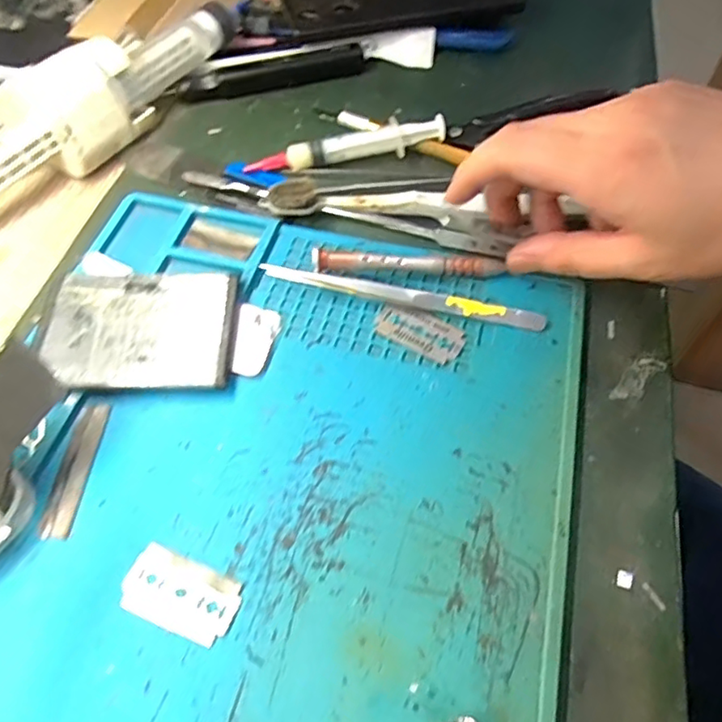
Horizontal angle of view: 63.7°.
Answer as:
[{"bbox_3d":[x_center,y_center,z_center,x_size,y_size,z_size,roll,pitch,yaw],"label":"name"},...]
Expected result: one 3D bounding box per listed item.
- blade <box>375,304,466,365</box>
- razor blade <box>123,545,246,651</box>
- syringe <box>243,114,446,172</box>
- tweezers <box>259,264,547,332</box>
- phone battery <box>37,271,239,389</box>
[{"bbox_3d":[0.027,-0.015,0.272,0.042,0.004,0.022,26,61,17],"label":"blade"},{"bbox_3d":[-0.065,0.083,0.209,0.042,0.004,0.023,19,59,13],"label":"razor blade"},{"bbox_3d":[-0.007,-0.122,0.335,0.112,0.016,0.016,-12,58,-7],"label":"syringe"},{"bbox_3d":[0.018,-0.032,0.279,0.137,0.010,0.010,11,58,8],"label":"tweezers"},{"bbox_3d":[-0.100,-0.014,0.269,0.082,0.012,0.061,1,57,1],"label":"phone battery"}]

